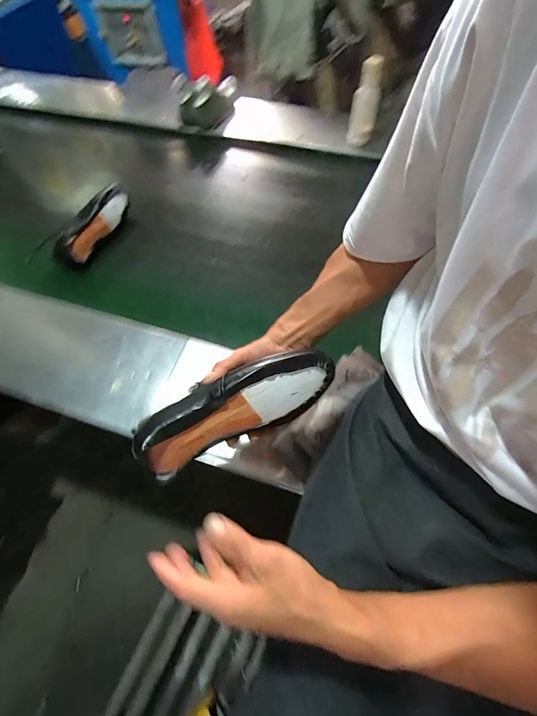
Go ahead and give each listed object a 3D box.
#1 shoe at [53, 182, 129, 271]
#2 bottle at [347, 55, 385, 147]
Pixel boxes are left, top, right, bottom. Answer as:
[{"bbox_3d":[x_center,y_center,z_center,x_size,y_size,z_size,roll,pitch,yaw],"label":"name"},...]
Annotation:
[{"bbox_3d":[-0.459,-0.356,0.869,0.074,0.072,0.256,15,64,11],"label":"shoe"},{"bbox_3d":[0.282,-0.734,0.954,0.069,0.215,0.052,20,65,13],"label":"bottle"}]

